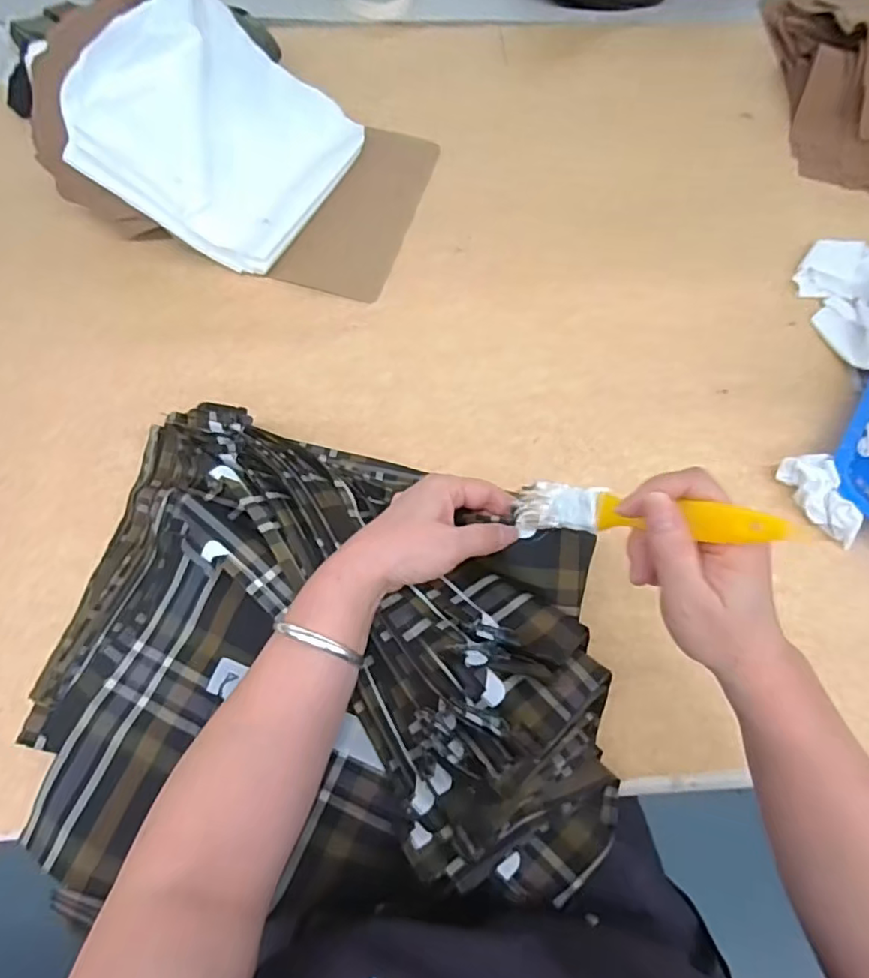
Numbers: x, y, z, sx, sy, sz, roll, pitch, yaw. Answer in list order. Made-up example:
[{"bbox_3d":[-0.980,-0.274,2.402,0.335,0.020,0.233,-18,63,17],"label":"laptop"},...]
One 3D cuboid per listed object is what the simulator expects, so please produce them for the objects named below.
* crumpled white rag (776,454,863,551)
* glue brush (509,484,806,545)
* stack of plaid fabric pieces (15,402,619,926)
[{"bbox_3d":[0.325,0.006,0.491,0.040,0.012,0.081,-43,70,29],"label":"crumpled white rag"},{"bbox_3d":[0.109,0.014,0.337,0.029,0.179,0.024,47,67,-24],"label":"glue brush"},{"bbox_3d":[-0.076,0.101,0.410,0.381,0.075,0.323,3,66,-1],"label":"stack of plaid fabric pieces"}]

